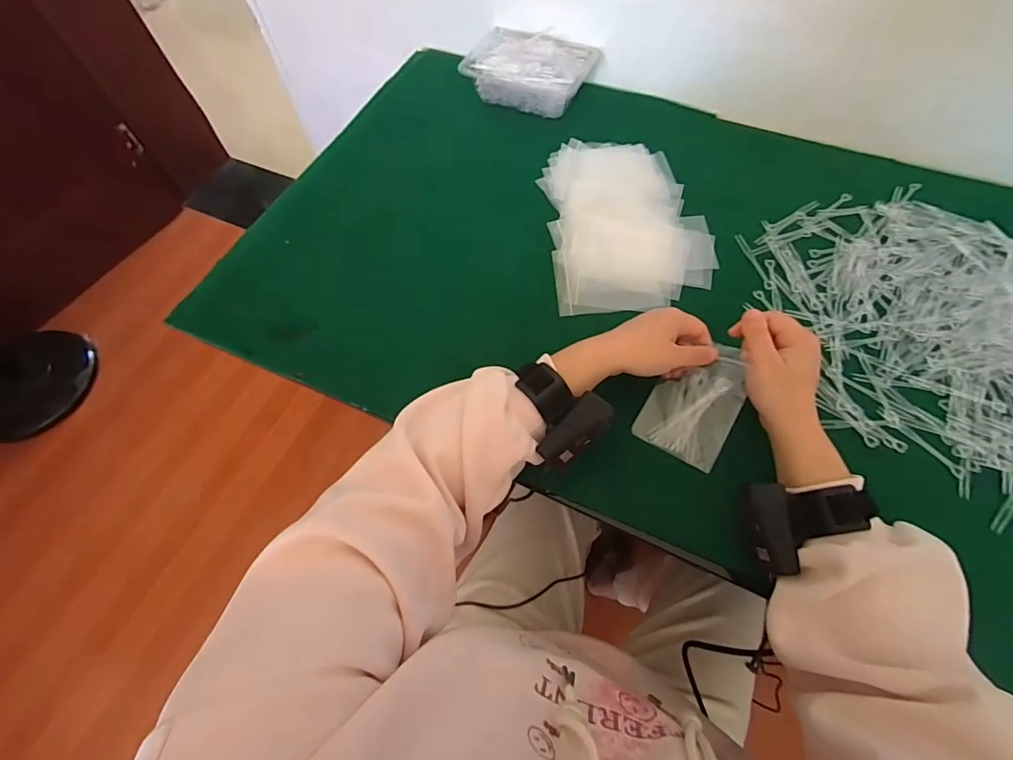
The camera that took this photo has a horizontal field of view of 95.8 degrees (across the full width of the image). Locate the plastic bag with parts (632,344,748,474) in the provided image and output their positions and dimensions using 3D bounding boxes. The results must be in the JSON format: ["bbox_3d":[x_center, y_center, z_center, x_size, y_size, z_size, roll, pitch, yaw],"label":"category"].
[{"bbox_3d":[0.185,0.018,0.446,0.078,0.013,0.119,27,85,25],"label":"plastic bag with parts"}]

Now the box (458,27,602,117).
[{"bbox_3d":[0.037,-0.469,0.695,0.181,0.053,0.115,20,65,12],"label":"box"}]

